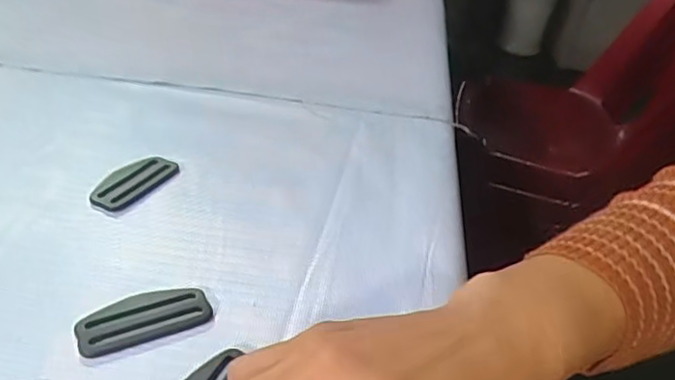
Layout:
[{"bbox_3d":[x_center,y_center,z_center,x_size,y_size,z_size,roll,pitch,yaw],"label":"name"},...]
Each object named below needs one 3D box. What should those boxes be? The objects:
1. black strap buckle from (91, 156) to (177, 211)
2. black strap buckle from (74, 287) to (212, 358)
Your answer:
[{"bbox_3d":[-0.125,-0.005,0.372,0.028,0.006,0.057,19,36,18],"label":"black strap buckle"},{"bbox_3d":[-0.090,0.059,0.283,0.058,0.004,0.027,-11,38,-25],"label":"black strap buckle"}]

